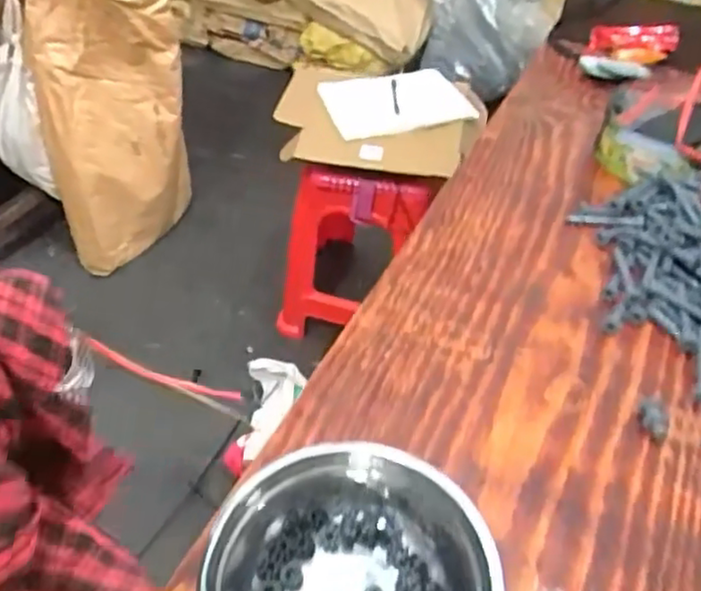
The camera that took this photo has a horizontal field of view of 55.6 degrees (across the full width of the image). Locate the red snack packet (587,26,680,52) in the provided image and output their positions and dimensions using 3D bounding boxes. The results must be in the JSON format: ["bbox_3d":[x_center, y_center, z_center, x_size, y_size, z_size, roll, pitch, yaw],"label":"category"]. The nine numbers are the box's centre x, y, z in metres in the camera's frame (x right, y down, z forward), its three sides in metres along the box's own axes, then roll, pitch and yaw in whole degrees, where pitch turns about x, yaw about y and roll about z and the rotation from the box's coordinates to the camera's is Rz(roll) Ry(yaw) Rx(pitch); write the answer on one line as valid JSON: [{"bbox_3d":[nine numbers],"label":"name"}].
[{"bbox_3d":[0.528,-0.479,1.243,0.154,0.047,0.017,10,44,24],"label":"red snack packet"}]

